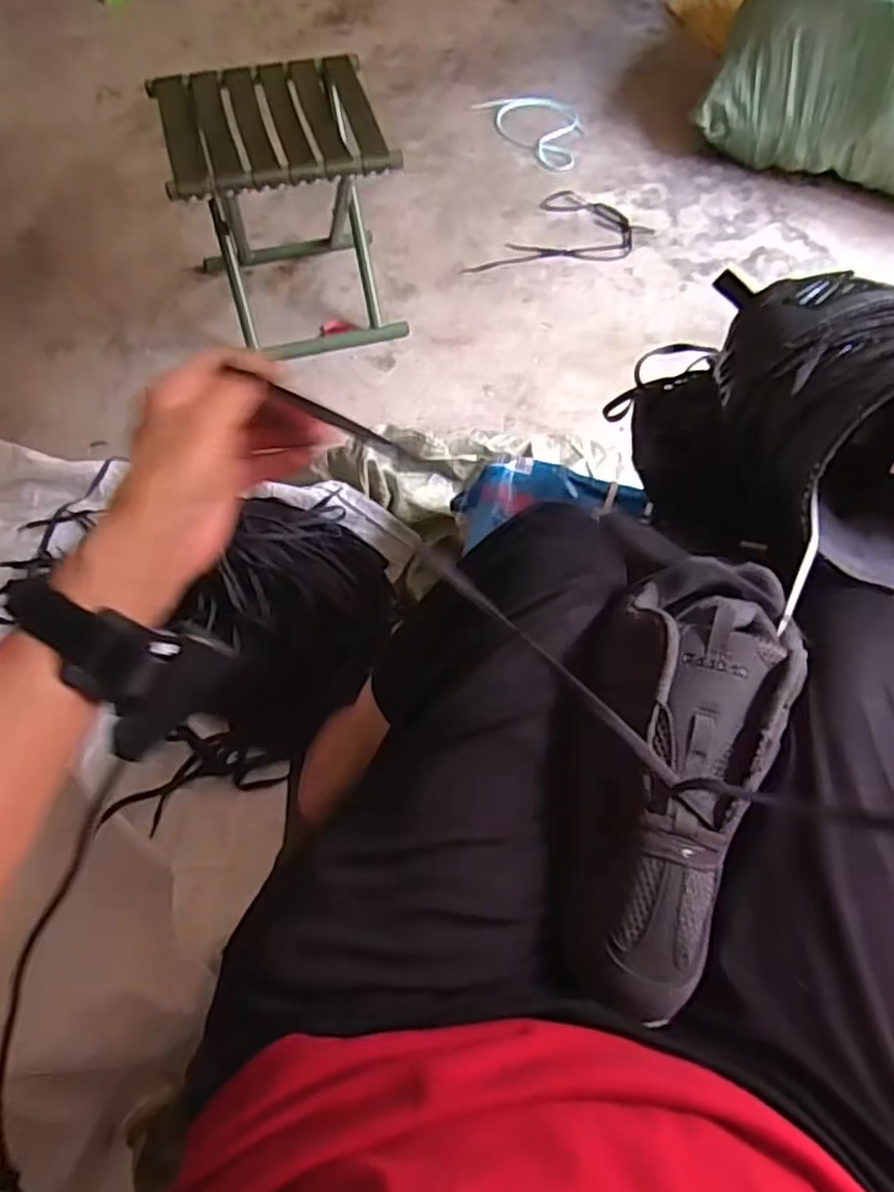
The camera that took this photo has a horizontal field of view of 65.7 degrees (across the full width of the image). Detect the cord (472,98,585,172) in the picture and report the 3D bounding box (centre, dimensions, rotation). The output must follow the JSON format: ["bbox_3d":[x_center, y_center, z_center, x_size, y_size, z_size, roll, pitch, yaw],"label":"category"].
[{"bbox_3d":[0.163,-0.966,1.431,0.231,0.024,0.189,10,62,4],"label":"cord"}]

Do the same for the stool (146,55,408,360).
[{"bbox_3d":[-0.242,-0.576,1.064,0.284,0.304,0.258,-12,63,-8],"label":"stool"}]

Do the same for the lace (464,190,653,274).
[{"bbox_3d":[0.214,-0.646,1.285,0.212,0.008,0.318,33,66,14],"label":"lace"}]

